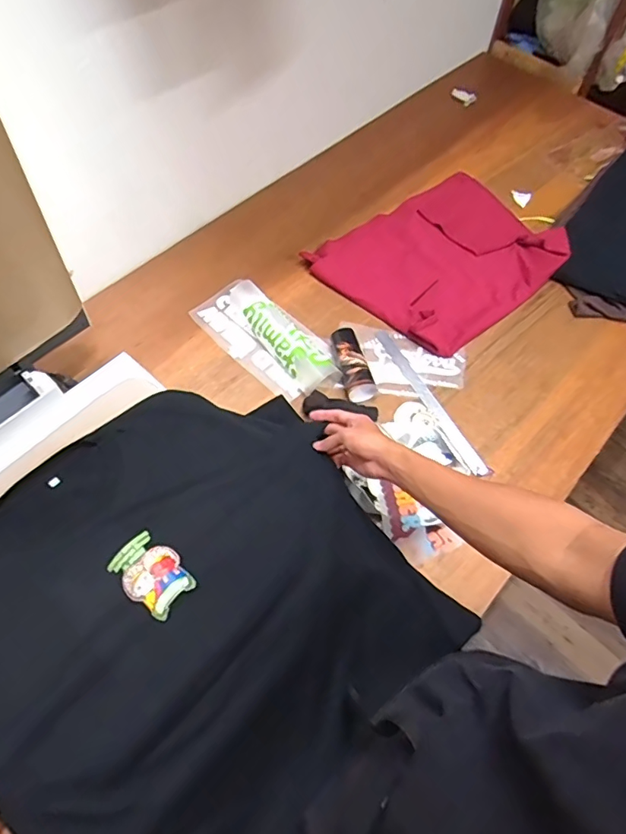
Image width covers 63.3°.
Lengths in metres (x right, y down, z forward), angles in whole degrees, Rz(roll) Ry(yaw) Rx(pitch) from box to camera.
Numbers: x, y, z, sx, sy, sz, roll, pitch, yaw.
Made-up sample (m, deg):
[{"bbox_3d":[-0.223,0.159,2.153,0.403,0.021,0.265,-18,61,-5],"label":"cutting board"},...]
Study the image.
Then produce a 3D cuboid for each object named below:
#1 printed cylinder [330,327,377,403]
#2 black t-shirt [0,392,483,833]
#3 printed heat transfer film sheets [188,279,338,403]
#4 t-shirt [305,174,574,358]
[{"bbox_3d":[0.073,-0.101,0.921,0.057,0.049,0.151,-9,62,-9],"label":"printed cylinder"},{"bbox_3d":[-0.157,0.263,0.672,0.551,0.130,0.547,38,65,16],"label":"black t-shirt"},{"bbox_3d":[-0.087,-0.158,0.939,0.293,0.055,0.131,41,66,18],"label":"printed heat transfer film sheets"},{"bbox_3d":[0.278,-0.343,1.068,0.479,0.031,0.351,-35,69,-21],"label":"t-shirt"}]

